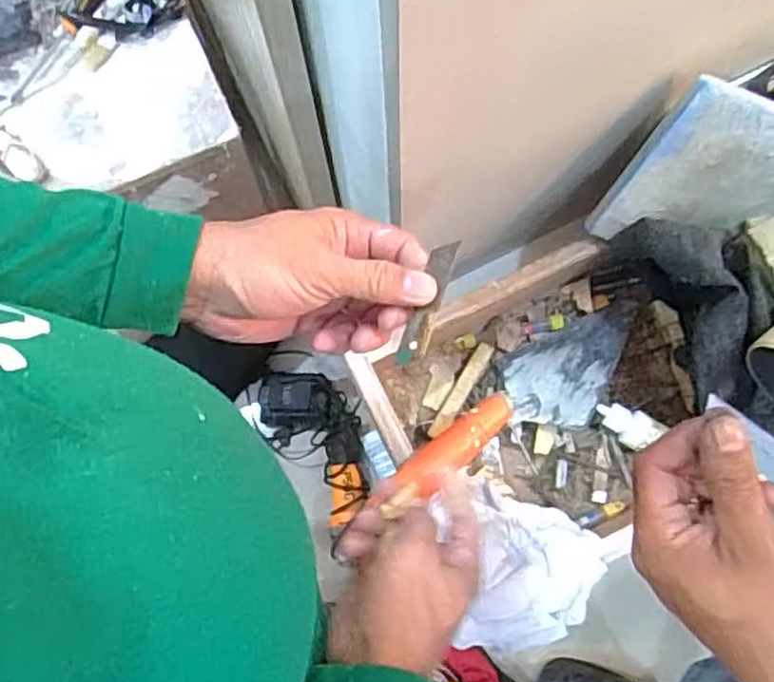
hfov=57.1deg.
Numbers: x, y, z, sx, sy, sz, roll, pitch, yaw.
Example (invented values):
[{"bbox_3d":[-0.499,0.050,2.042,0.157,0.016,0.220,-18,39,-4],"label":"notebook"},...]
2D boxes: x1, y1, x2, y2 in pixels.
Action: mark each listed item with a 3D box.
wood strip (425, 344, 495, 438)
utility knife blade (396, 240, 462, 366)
[{"bbox_3d":[0.069,0.046,0.667,0.014,0.014,0.100,31,79,9],"label":"wood strip"},{"bbox_3d":[0.022,-0.021,0.394,0.014,0.008,0.073,23,92,7],"label":"utility knife blade"}]

